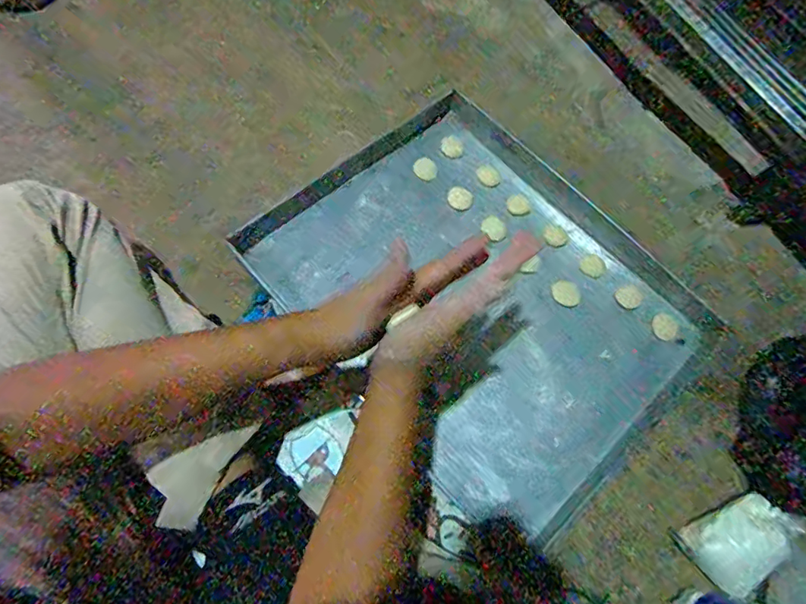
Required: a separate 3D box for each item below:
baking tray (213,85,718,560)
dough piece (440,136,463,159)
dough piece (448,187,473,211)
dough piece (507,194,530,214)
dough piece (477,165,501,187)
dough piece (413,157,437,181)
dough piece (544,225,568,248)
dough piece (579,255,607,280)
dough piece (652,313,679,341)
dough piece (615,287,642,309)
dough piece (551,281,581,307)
[{"bbox_3d":[0.109,-0.015,0.697,0.432,0.060,0.529,-39,78,-17],"label":"baking tray"},{"bbox_3d":[0.073,-0.233,0.785,0.033,0.009,0.033,4,69,-4],"label":"dough piece"},{"bbox_3d":[0.084,-0.152,0.765,0.036,0.004,0.035,2,69,-5],"label":"dough piece"},{"bbox_3d":[0.169,-0.144,0.761,0.032,0.004,0.032,2,69,-5],"label":"dough piece"},{"bbox_3d":[0.128,-0.189,0.776,0.036,0.004,0.030,43,72,11],"label":"dough piece"},{"bbox_3d":[0.033,-0.197,0.776,0.035,0.010,0.035,4,69,-4],"label":"dough piece"},{"bbox_3d":[0.220,-0.095,0.745,0.032,0.005,0.036,0,70,-5],"label":"dough piece"},{"bbox_3d":[0.269,-0.050,0.737,0.040,0.006,0.033,-37,77,-17],"label":"dough piece"},{"bbox_3d":[0.350,0.034,0.695,0.032,0.011,0.042,23,69,4],"label":"dough piece"},{"bbox_3d":[0.312,-0.006,0.716,0.037,0.004,0.032,-30,75,-15],"label":"dough piece"},{"bbox_3d":[0.222,-0.011,0.708,0.039,0.008,0.038,2,69,-5],"label":"dough piece"}]

